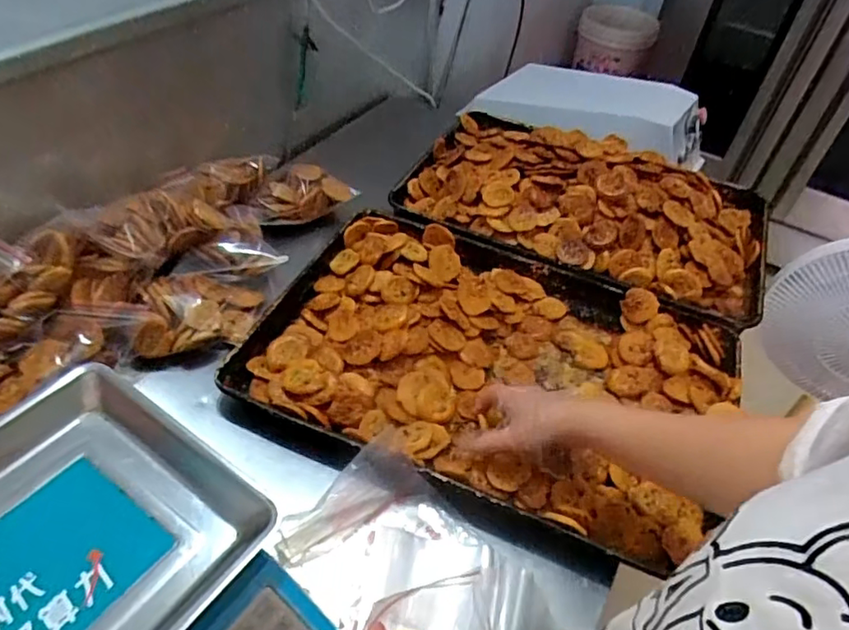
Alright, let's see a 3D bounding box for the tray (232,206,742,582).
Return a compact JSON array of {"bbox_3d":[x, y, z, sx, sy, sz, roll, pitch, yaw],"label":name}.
[{"bbox_3d":[0.089,0.055,0.769,0.596,0.056,0.404,19,47,12],"label":"tray"}]

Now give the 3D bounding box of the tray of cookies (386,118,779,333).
[{"bbox_3d":[0.290,-0.228,1.009,0.607,0.106,0.400,21,47,14],"label":"tray of cookies"}]

